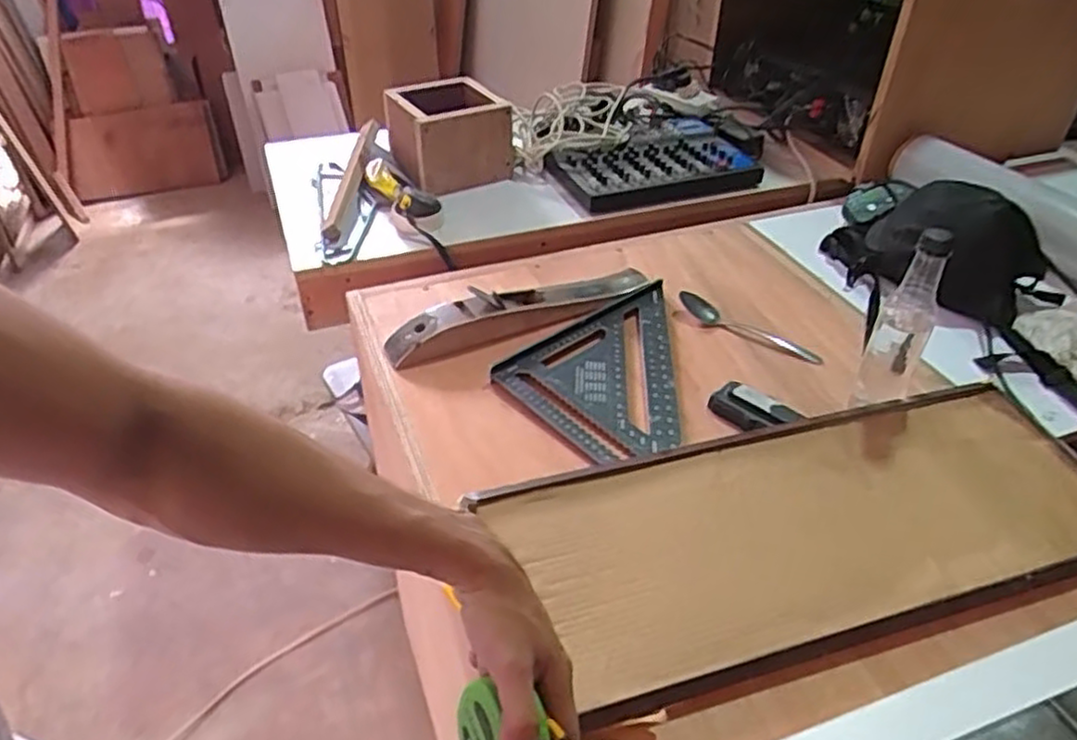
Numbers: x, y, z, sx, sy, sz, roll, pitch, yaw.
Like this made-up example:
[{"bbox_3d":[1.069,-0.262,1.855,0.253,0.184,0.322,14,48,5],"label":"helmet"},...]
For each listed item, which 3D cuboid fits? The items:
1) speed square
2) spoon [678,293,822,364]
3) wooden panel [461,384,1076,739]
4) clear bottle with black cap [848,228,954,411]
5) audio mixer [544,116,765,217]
[{"bbox_3d":[0.115,-0.002,0.872,0.280,0.018,0.221,-27,46,-31],"label":"speed square"},{"bbox_3d":[0.271,-0.057,0.940,0.195,0.023,0.031,24,44,27],"label":"spoon"},{"bbox_3d":[0.269,0.137,0.688,0.583,0.024,0.222,-11,40,-15],"label":"wooden panel"},{"bbox_3d":[0.391,-0.049,0.785,0.056,0.207,0.068,23,44,26],"label":"clear bottle with black cap"},{"bbox_3d":[0.203,-0.361,1.303,0.343,0.059,0.216,-14,41,-18],"label":"audio mixer"}]

